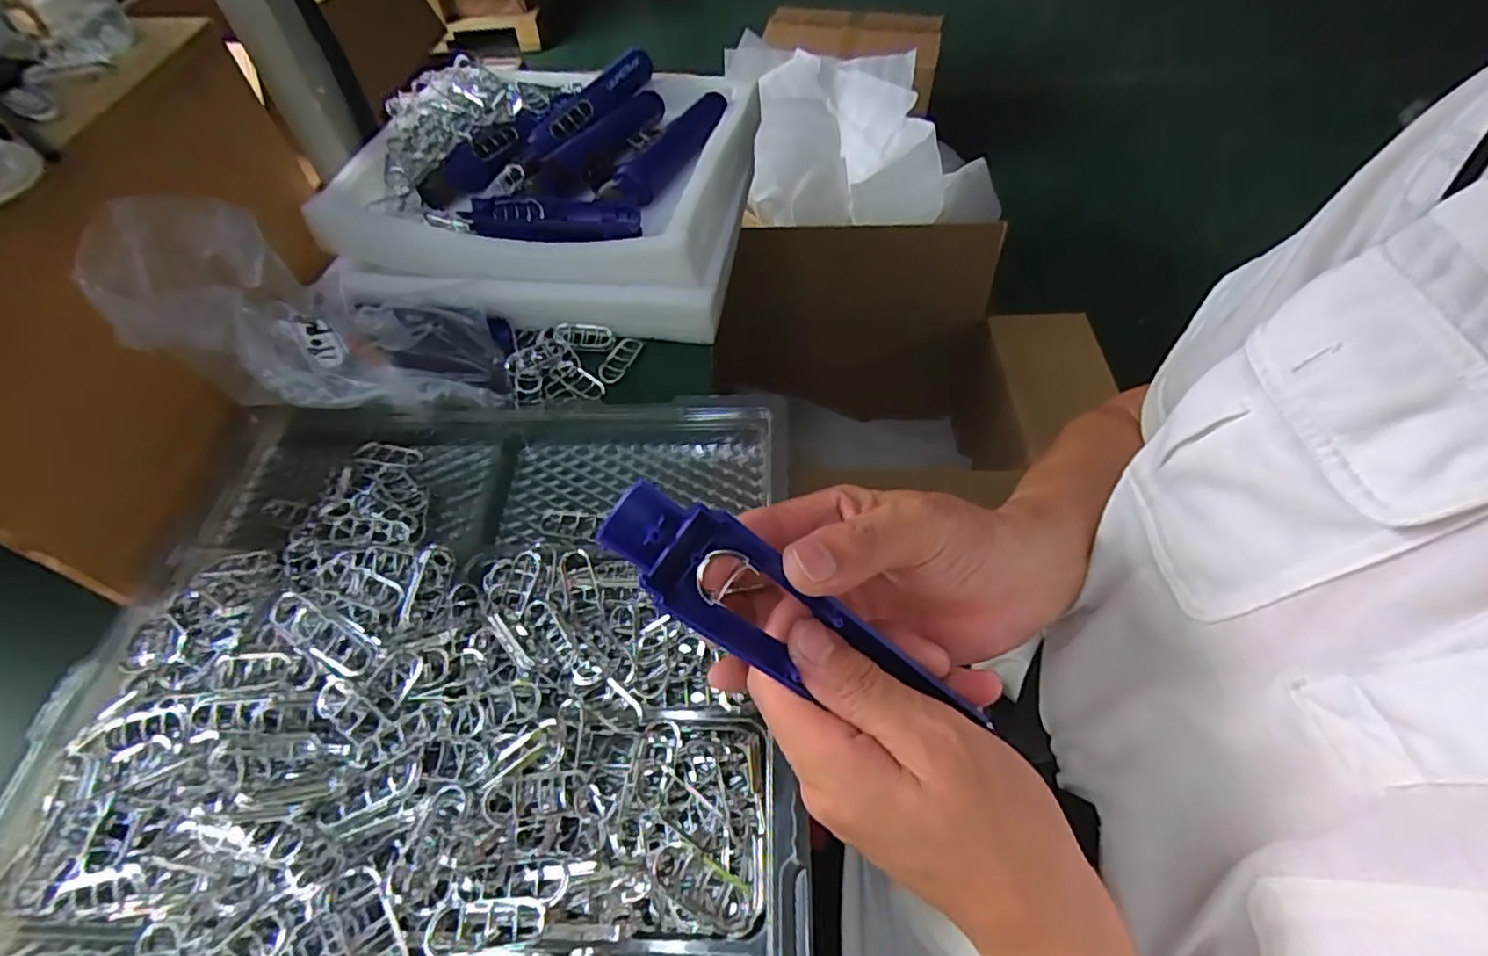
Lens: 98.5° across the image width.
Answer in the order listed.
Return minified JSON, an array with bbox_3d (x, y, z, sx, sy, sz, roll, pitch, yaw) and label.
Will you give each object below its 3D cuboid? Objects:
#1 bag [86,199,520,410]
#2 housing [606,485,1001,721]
[{"bbox_3d":[-0.308,-0.132,0.479,0.194,0.160,0.157,-18,56,-10],"label":"bag"},{"bbox_3d":[0.018,0.054,0.234,0.151,0.028,0.033,31,57,-12],"label":"housing"}]

